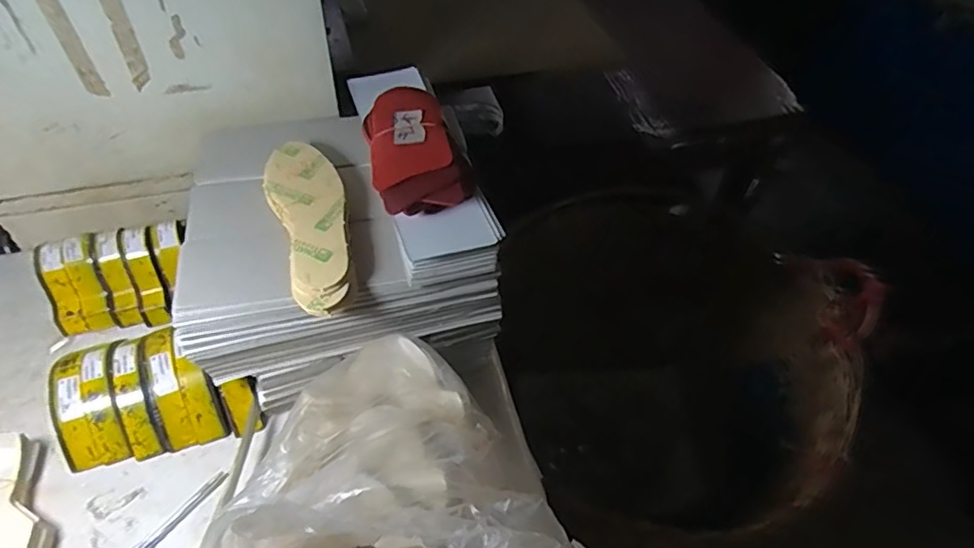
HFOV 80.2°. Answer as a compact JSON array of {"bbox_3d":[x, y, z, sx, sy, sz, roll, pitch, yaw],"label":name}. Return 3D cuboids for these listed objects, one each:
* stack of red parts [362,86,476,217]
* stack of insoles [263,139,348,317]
[{"bbox_3d":[-0.077,-0.134,0.619,0.109,0.045,0.172,-14,53,-16],"label":"stack of red parts"},{"bbox_3d":[-0.189,-0.065,0.619,0.075,0.027,0.242,-15,53,-16],"label":"stack of insoles"}]

